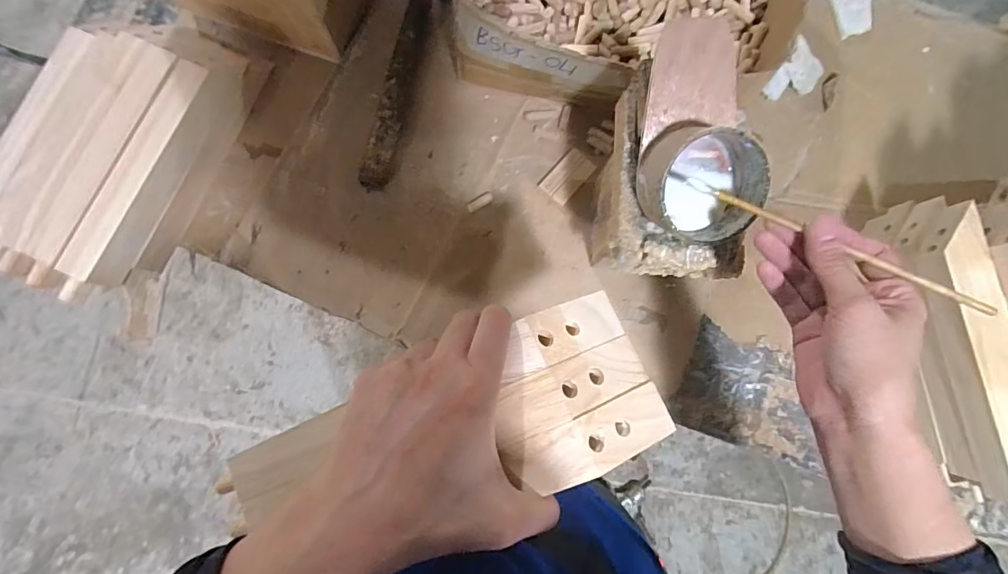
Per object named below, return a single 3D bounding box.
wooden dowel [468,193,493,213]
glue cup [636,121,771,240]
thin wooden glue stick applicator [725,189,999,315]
[{"bbox_3d":[-0.027,-0.096,0.533,0.031,0.007,0.011,-36,85,-6],"label":"wooden dowel"},{"bbox_3d":[0.147,-0.081,0.354,0.083,0.046,0.088,0,82,-2],"label":"glue cup"},{"bbox_3d":[0.220,-0.024,0.300,0.172,0.008,0.007,27,82,11],"label":"thin wooden glue stick applicator"}]

